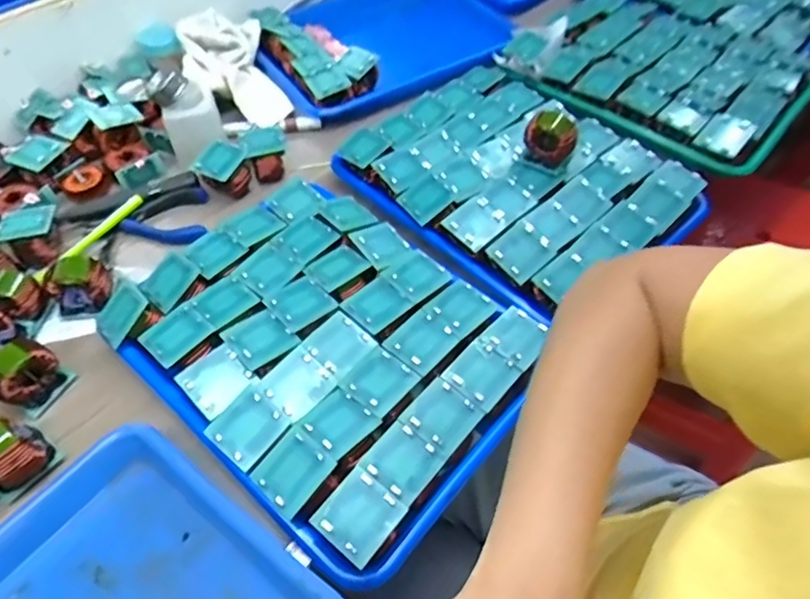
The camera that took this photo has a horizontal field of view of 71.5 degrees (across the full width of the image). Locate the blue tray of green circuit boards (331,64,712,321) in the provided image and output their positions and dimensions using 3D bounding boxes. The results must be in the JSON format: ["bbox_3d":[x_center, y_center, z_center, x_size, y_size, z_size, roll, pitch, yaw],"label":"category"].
[{"bbox_3d":[0.122,-0.145,0.573,0.279,0.060,0.307,-33,59,-22],"label":"blue tray of green circuit boards"}]

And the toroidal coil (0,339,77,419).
[{"bbox_3d":[-0.302,0.061,0.451,0.035,0.048,0.049,21,56,16],"label":"toroidal coil"}]

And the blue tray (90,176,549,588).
[{"bbox_3d":[-0.063,0.029,0.464,0.314,0.058,0.246,36,61,24],"label":"blue tray"}]

